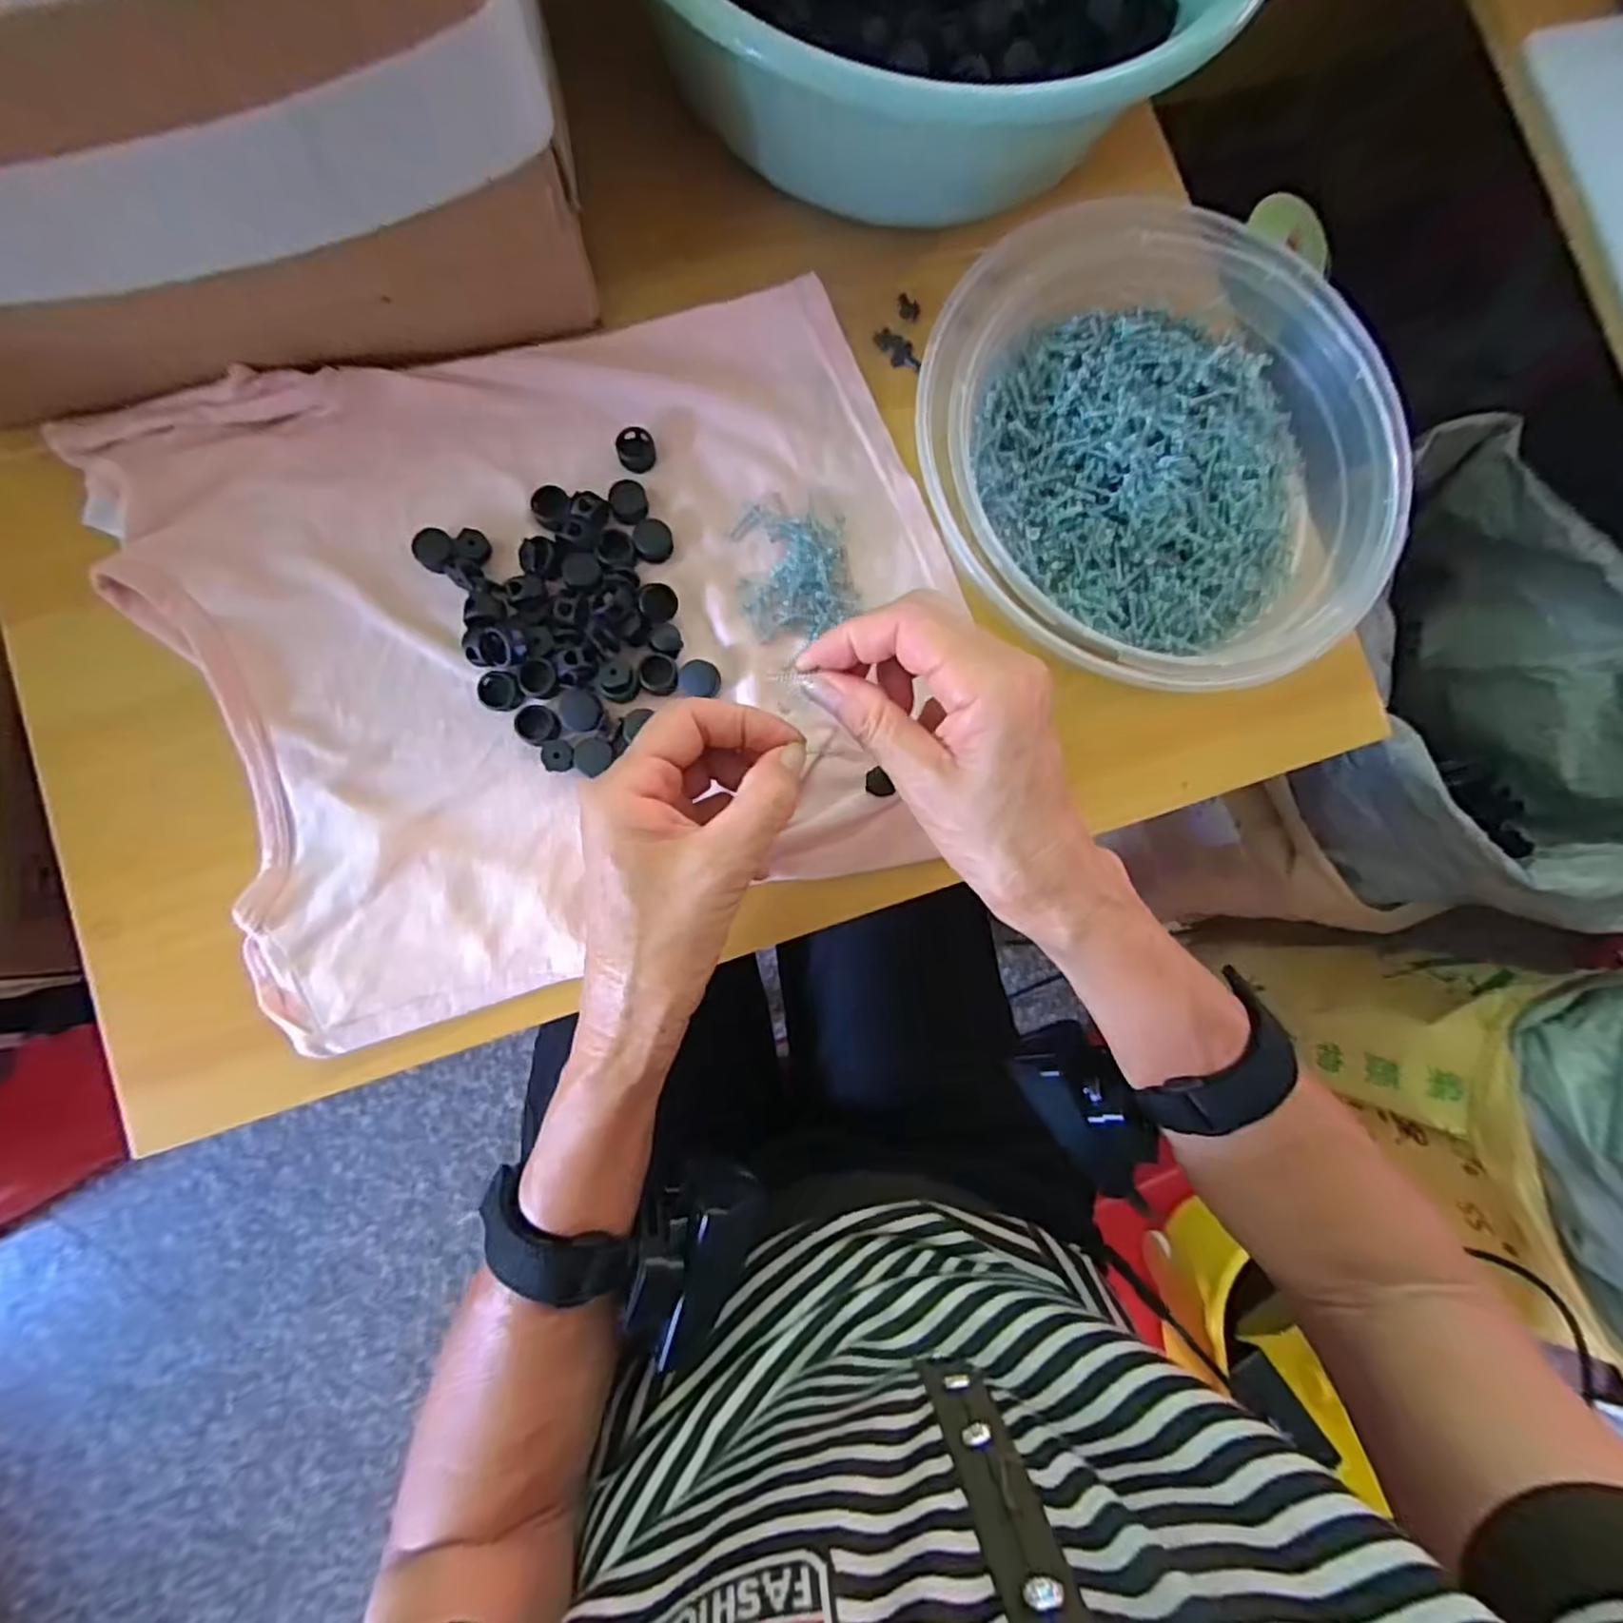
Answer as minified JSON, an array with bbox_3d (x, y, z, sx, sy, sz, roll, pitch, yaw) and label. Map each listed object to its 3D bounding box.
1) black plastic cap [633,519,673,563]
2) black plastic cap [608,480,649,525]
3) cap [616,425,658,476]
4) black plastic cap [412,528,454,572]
[{"bbox_3d":[-0.071,-0.122,0.313,0.016,0.006,0.019,0,84,-7],"label":"black plastic cap"},{"bbox_3d":[-0.082,-0.139,0.313,0.016,0.006,0.019,1,84,-7],"label":"black plastic cap"},{"bbox_3d":[-0.079,-0.164,0.317,0.017,0.007,0.019,-6,85,-8],"label":"cap"},{"bbox_3d":[-0.164,-0.113,0.304,0.020,0.007,0.017,37,81,-2],"label":"black plastic cap"}]

